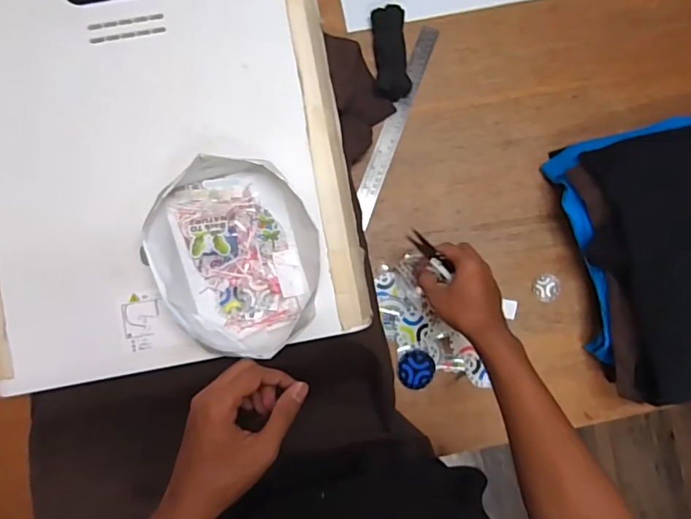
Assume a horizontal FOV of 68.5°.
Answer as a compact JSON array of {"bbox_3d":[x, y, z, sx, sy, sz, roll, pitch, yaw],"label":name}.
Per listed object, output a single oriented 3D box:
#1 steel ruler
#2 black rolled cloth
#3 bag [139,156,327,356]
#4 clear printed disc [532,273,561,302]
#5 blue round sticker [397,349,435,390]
[{"bbox_3d":[0.071,-0.193,0.717,0.028,0.005,0.296,21,85,0],"label":"steel ruler"},{"bbox_3d":[0.065,-0.291,0.717,0.045,0.031,0.128,-4,85,-2],"label":"black rolled cloth"},{"bbox_3d":[-0.109,-0.002,0.517,0.159,0.046,0.198,-15,86,-3],"label":"bag"},{"bbox_3d":[0.283,0.039,0.710,0.038,0.004,0.038,0,85,-1],"label":"clear printed disc"},{"bbox_3d":[0.097,0.152,0.701,0.051,0.010,0.053,0,85,-1],"label":"blue round sticker"}]

